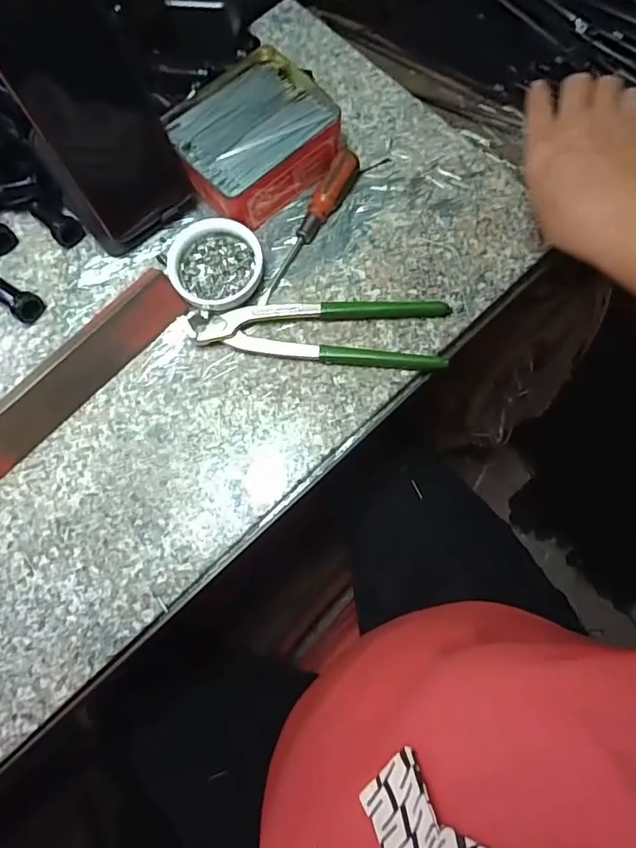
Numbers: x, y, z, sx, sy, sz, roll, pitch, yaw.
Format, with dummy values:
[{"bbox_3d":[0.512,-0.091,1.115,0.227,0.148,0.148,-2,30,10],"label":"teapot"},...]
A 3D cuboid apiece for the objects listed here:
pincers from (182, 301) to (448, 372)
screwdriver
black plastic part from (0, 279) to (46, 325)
[{"bbox_3d":[0.002,-0.076,0.408,0.191,0.017,0.056,5,76,3],"label":"pincers"},{"bbox_3d":[-0.007,-0.158,0.426,0.019,0.022,0.142,27,78,8],"label":"screwdriver"},{"bbox_3d":[-0.253,-0.108,0.423,0.071,0.018,0.022,34,80,10],"label":"black plastic part"}]

